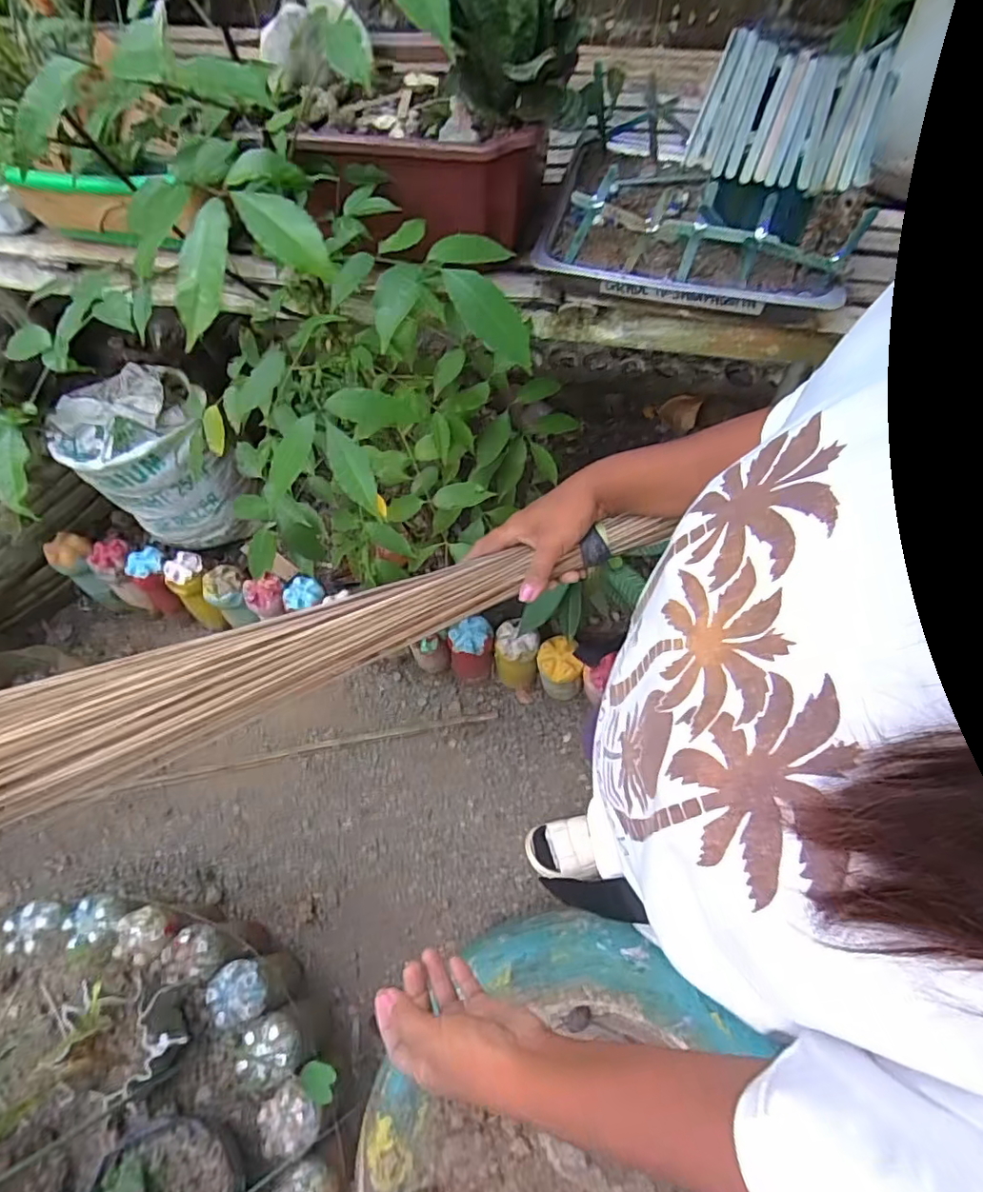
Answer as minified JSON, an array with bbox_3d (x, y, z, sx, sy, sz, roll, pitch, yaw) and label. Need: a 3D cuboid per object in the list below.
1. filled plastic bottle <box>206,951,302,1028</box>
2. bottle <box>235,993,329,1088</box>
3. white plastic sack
[{"bbox_3d":[-0.391,0.654,0.980,0.084,0.214,0.084,-2,63,3],"label":"filled plastic bottle"},{"bbox_3d":[-0.324,0.713,0.942,0.079,0.209,0.088,-26,65,-9],"label":"bottle"},{"bbox_3d":[-0.679,-0.274,1.216,0.260,0.316,0.256,-42,68,-16],"label":"white plastic sack"}]

